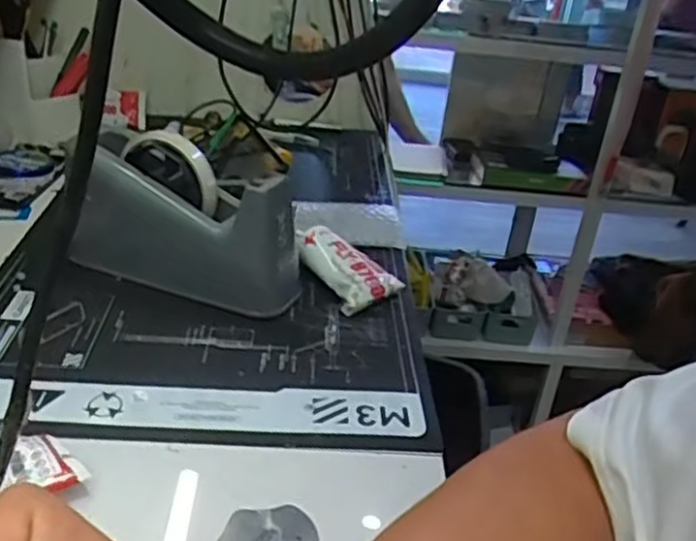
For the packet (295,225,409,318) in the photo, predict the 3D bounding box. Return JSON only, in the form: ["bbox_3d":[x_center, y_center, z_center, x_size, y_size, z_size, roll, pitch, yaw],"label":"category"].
[{"bbox_3d":[-0.003,-0.005,0.612,0.059,0.032,0.095,-17,37,-36],"label":"packet"}]

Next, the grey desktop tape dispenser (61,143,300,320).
[{"bbox_3d":[-0.134,-0.035,0.579,0.197,0.099,0.057,12,30,8],"label":"grey desktop tape dispenser"}]

